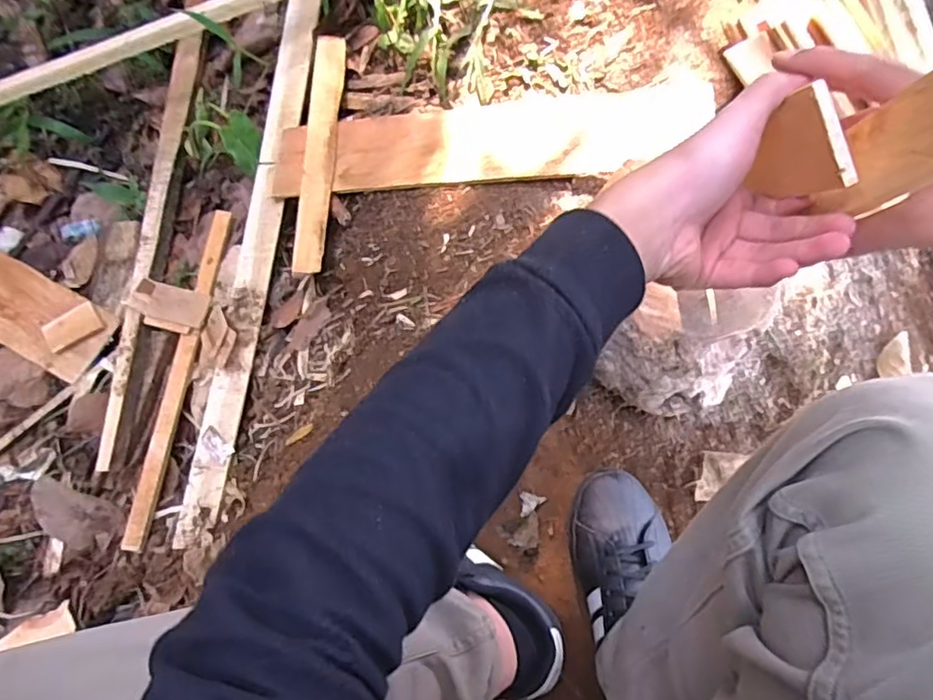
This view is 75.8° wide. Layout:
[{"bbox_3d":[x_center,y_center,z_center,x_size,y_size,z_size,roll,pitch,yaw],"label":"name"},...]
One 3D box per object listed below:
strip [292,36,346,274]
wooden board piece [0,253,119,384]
[{"bbox_3d":[-0.189,-0.263,0.780,0.040,0.013,0.354,1,73,-1],"label":"strip"},{"bbox_3d":[-0.640,-0.078,0.812,0.335,0.012,0.101,27,74,7],"label":"wooden board piece"}]

